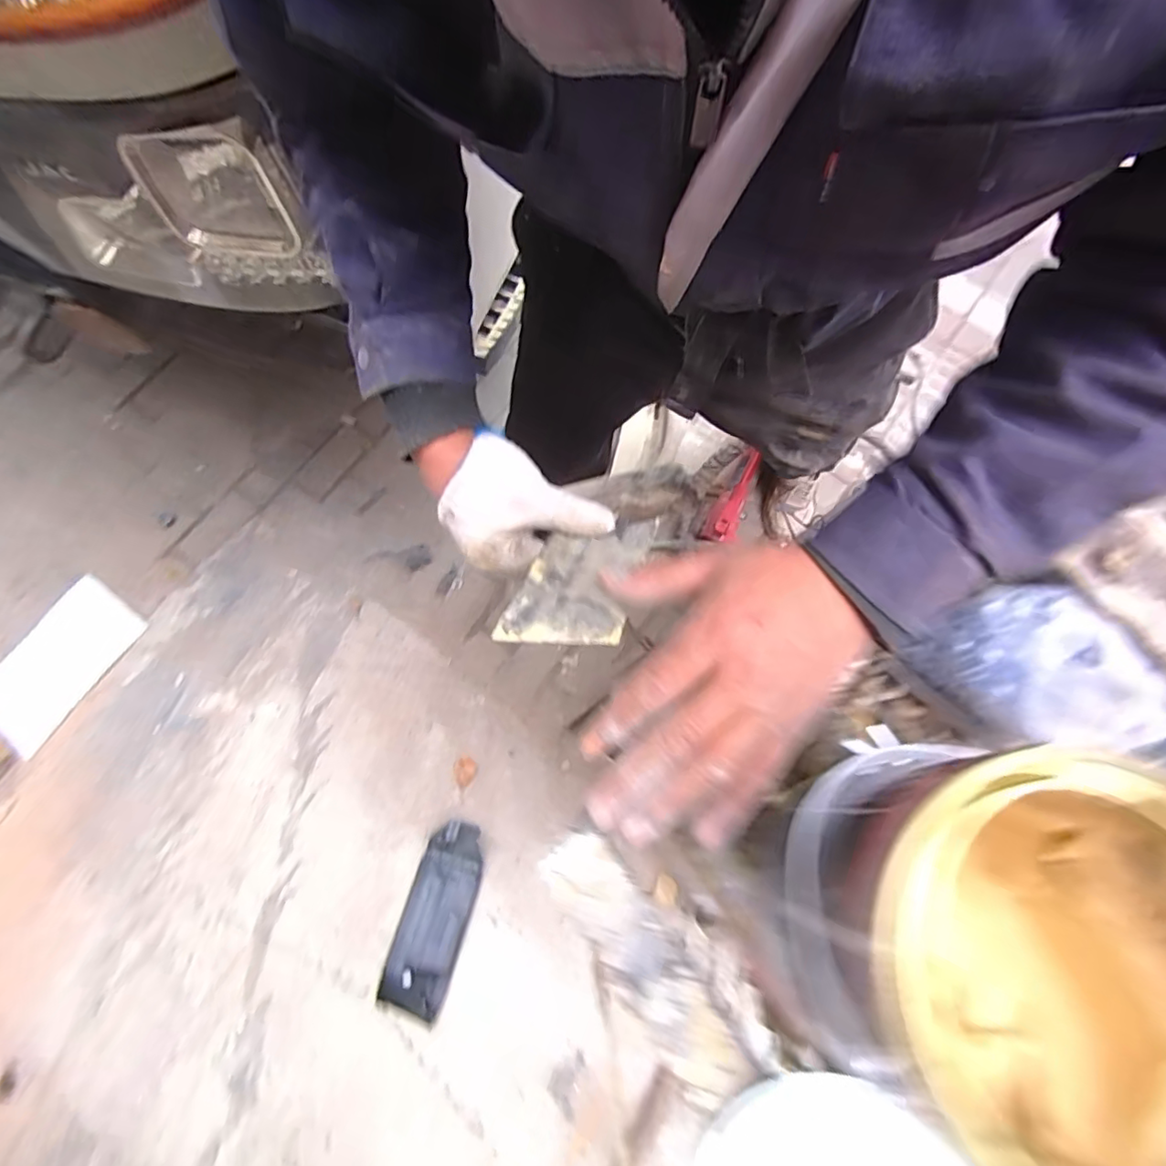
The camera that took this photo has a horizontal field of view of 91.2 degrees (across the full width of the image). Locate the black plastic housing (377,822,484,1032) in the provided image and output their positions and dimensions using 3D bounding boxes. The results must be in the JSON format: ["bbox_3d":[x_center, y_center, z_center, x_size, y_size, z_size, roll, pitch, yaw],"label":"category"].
[{"bbox_3d":[-0.265,0.596,1.033,0.116,0.025,0.301,16,66,0],"label":"black plastic housing"}]

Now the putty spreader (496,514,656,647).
[{"bbox_3d":[-0.001,-0.006,0.380,0.074,0.005,0.128,8,43,15],"label":"putty spreader"}]

